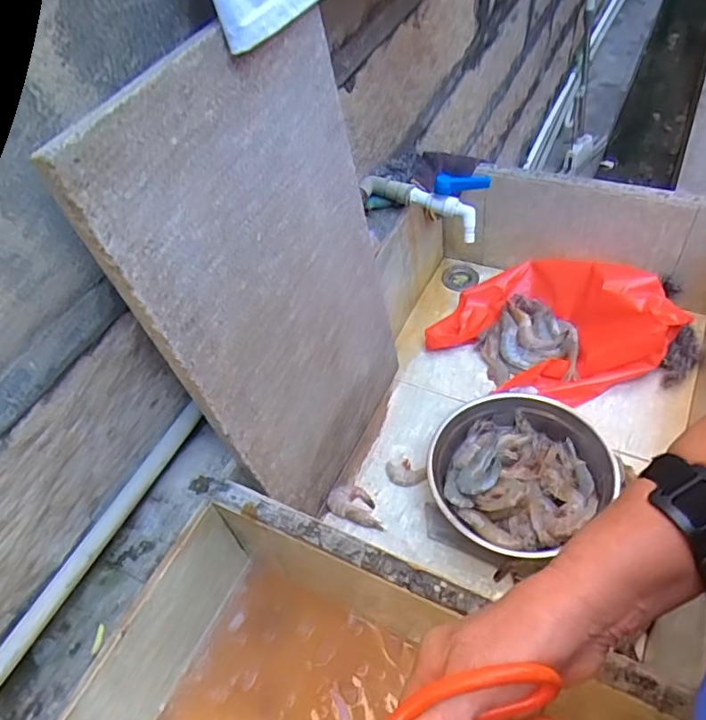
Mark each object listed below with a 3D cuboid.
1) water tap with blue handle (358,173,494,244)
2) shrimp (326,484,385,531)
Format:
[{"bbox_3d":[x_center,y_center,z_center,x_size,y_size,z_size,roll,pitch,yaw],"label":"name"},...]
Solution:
[{"bbox_3d":[0.099,-0.237,0.822,0.178,0.083,0.036,20,57,20],"label":"water tap with blue handle"},{"bbox_3d":[0.007,0.194,0.768,0.083,0.011,0.049,17,56,18],"label":"shrimp"}]

